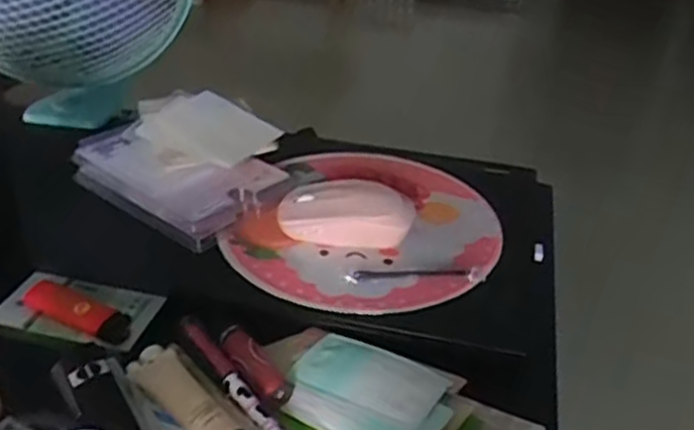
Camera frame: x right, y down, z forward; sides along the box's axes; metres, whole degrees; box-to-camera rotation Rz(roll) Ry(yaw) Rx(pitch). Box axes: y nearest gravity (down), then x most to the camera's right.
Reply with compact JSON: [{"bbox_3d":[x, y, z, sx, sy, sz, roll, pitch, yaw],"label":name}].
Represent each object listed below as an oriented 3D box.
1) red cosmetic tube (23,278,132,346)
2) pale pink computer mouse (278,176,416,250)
[{"bbox_3d":[-0.172,0.060,0.445,0.074,0.016,0.024,18,34,23],"label":"red cosmetic tube"},{"bbox_3d":[0.000,-0.001,0.514,0.095,0.034,0.053,7,31,6],"label":"pale pink computer mouse"}]

